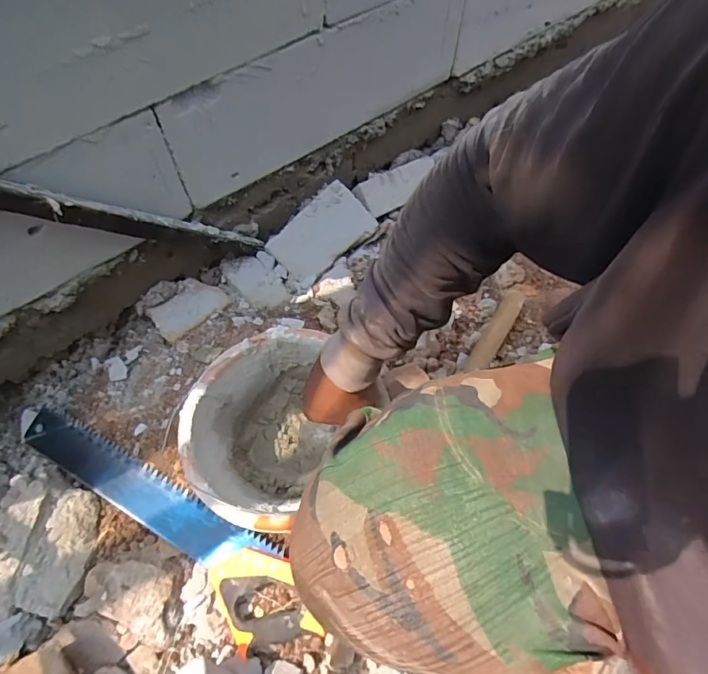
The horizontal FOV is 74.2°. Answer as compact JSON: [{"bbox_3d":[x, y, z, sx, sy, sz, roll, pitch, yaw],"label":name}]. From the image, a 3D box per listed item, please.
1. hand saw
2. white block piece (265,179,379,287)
[{"bbox_3d":[-0.296,0.258,0.681,0.551,0.022,0.115,28,65,15],"label":"hand saw"},{"bbox_3d":[-0.064,-0.205,0.920,0.203,0.036,0.126,-44,100,-12],"label":"white block piece"}]

